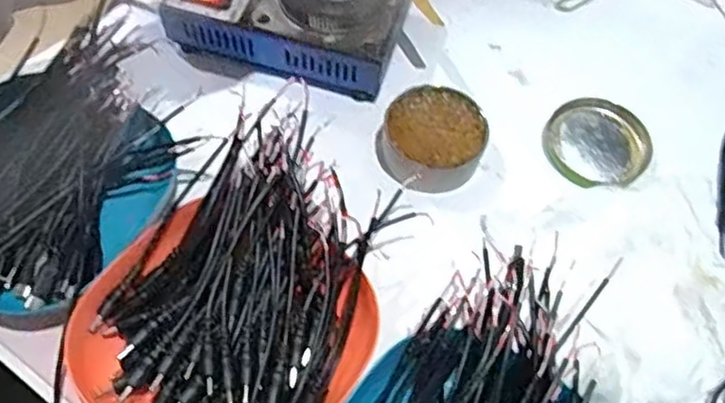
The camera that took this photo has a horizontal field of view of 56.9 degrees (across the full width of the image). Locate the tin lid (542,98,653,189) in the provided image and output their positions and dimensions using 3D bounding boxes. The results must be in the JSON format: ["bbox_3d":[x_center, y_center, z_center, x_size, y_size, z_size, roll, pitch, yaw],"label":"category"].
[{"bbox_3d":[0.154,-0.038,0.439,0.065,0.005,0.068,1,62,-2],"label":"tin lid"}]

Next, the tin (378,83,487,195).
[{"bbox_3d":[0.043,-0.038,0.424,0.068,0.033,0.059,-7,63,-6],"label":"tin"}]

